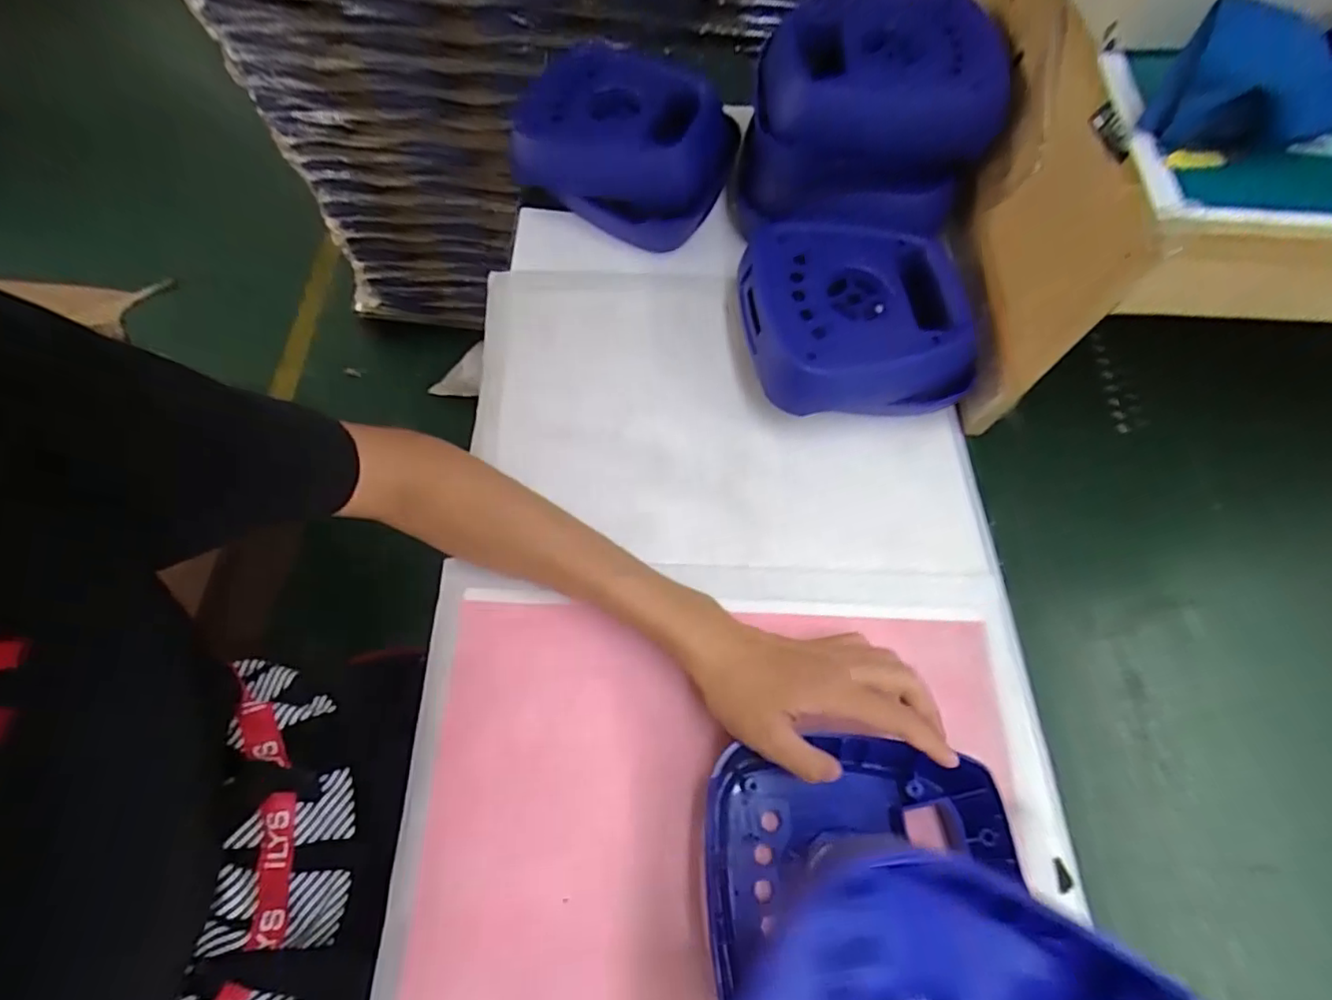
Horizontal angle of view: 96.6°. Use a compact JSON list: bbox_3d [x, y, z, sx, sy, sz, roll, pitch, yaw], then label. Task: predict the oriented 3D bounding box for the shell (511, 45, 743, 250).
[{"bbox_3d":[-0.024,-0.321,0.550,0.162,0.126,0.163,10,67,1],"label":"shell"}]

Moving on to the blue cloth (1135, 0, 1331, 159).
[{"bbox_3d":[0.308,-0.218,0.312,0.043,0.060,0.090,-41,74,-17],"label":"blue cloth"}]

